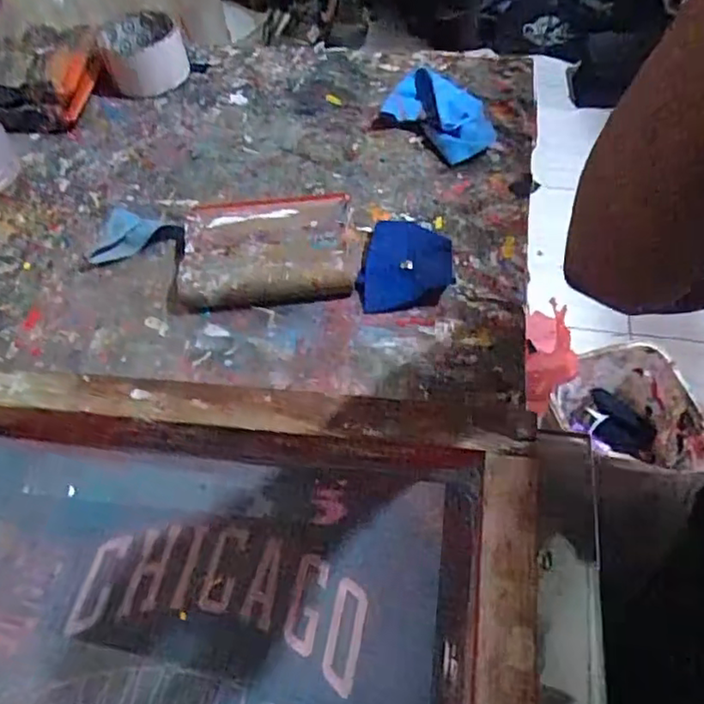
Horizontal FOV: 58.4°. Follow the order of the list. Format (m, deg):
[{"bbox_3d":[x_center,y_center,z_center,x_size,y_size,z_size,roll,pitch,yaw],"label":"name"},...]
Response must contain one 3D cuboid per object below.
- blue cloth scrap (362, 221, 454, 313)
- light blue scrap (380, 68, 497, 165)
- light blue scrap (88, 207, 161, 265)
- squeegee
[{"bbox_3d":[0.043,-0.066,0.477,0.065,0.014,0.079,0,55,5],"label":"blue cloth scrap"},{"bbox_3d":[0.087,-0.217,0.565,0.075,0.034,0.104,-37,60,-20],"label":"light blue scrap"},{"bbox_3d":[-0.192,-0.094,0.514,0.049,0.006,0.061,19,59,17],"label":"light blue scrap"},{"bbox_3d":[-0.066,-0.080,0.487,0.126,0.026,0.095,-4,55,2],"label":"squeegee"}]

